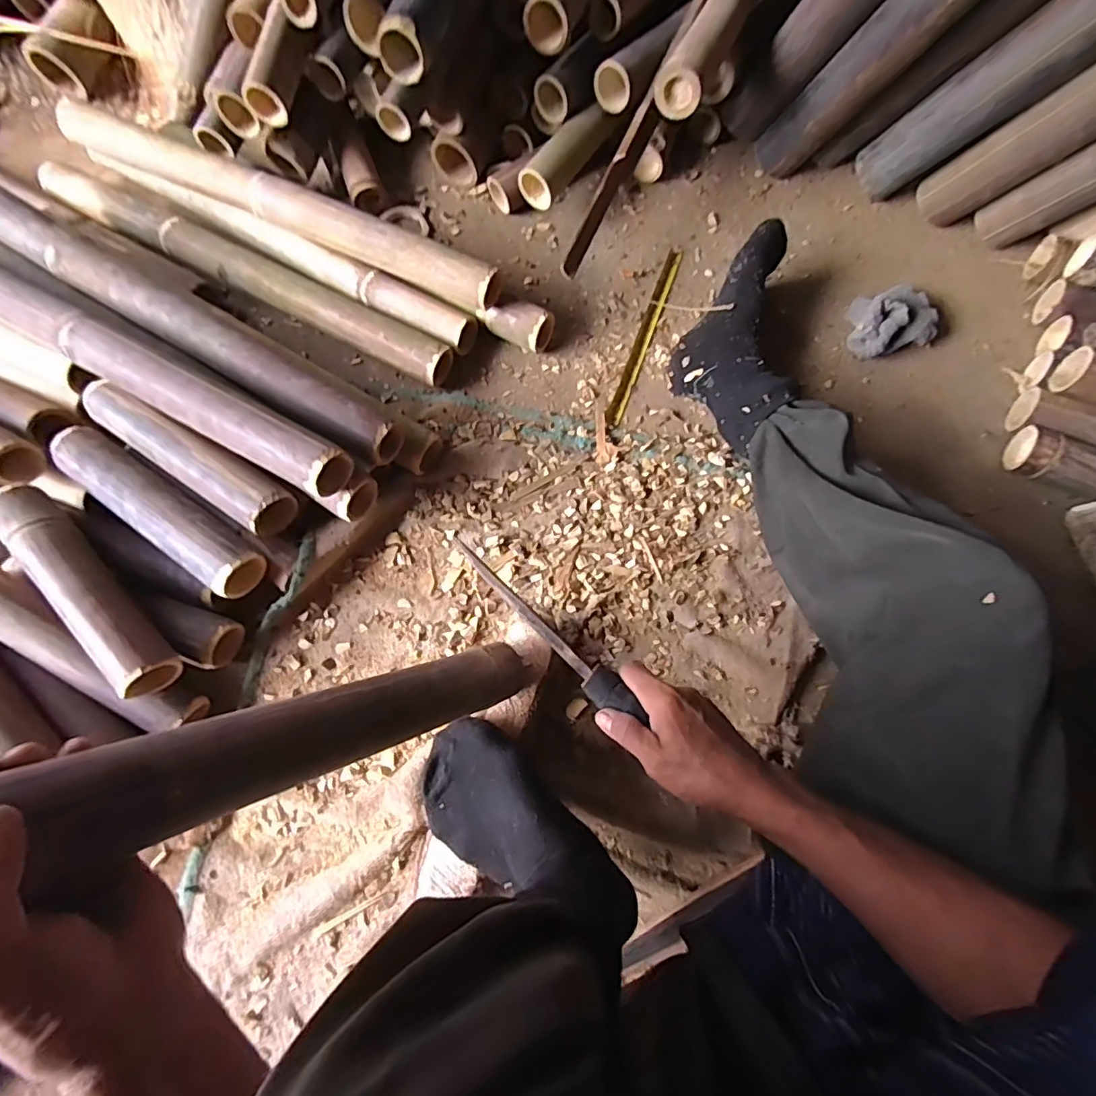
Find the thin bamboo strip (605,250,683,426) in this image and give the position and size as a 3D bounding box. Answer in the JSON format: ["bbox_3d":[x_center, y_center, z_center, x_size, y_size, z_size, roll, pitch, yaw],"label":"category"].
[{"bbox_3d":[0.137,-0.302,0.755,0.022,0.004,0.297,21,75,5],"label":"thin bamboo strip"}]

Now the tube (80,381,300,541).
[{"bbox_3d":[-0.402,-0.105,0.596,0.265,0.052,0.055,32,76,8],"label":"tube"}]

